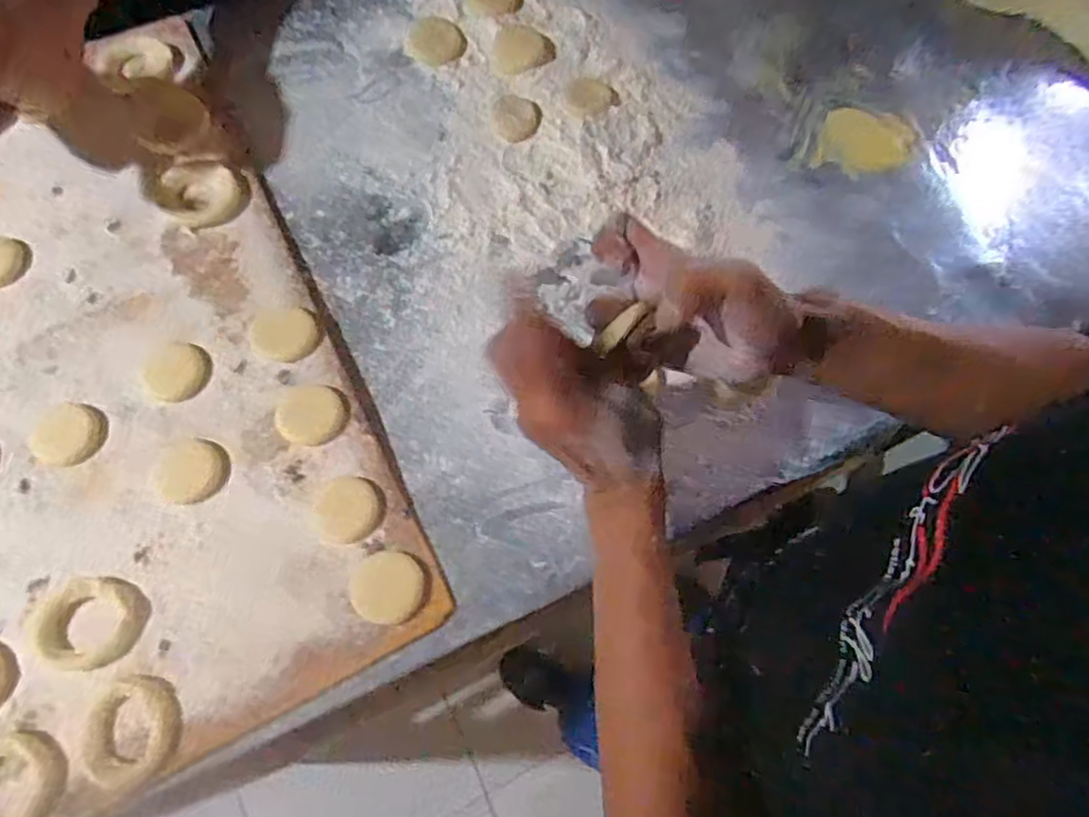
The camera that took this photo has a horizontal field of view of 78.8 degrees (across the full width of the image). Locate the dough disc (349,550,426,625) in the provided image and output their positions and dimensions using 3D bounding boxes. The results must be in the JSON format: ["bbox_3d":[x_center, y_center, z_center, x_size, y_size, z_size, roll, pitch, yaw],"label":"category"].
[{"bbox_3d":[-0.107,0.121,0.450,0.049,0.004,0.047,0,70,-1],"label":"dough disc"}]

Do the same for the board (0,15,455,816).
[{"bbox_3d":[-0.384,-0.011,0.492,0.421,0.015,0.585,-27,73,-10],"label":"board"}]

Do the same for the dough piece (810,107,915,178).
[{"bbox_3d":[0.288,-0.239,0.594,0.079,0.011,0.088,22,71,6],"label":"dough piece"}]

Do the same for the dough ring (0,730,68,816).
[{"bbox_3d":[-0.327,0.230,0.405,0.058,0.009,0.057,0,70,-1],"label":"dough ring"}]

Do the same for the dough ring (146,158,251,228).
[{"bbox_3d":[-0.293,-0.182,0.556,0.083,0.011,0.059,11,70,3],"label":"dough ring"}]

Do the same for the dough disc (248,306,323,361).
[{"bbox_3d":[-0.202,-0.058,0.514,0.053,0.004,0.044,-7,71,-4],"label":"dough disc"}]

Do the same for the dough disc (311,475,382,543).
[{"bbox_3d":[-0.140,0.071,0.469,0.047,0.004,0.045,0,70,-1],"label":"dough disc"}]

